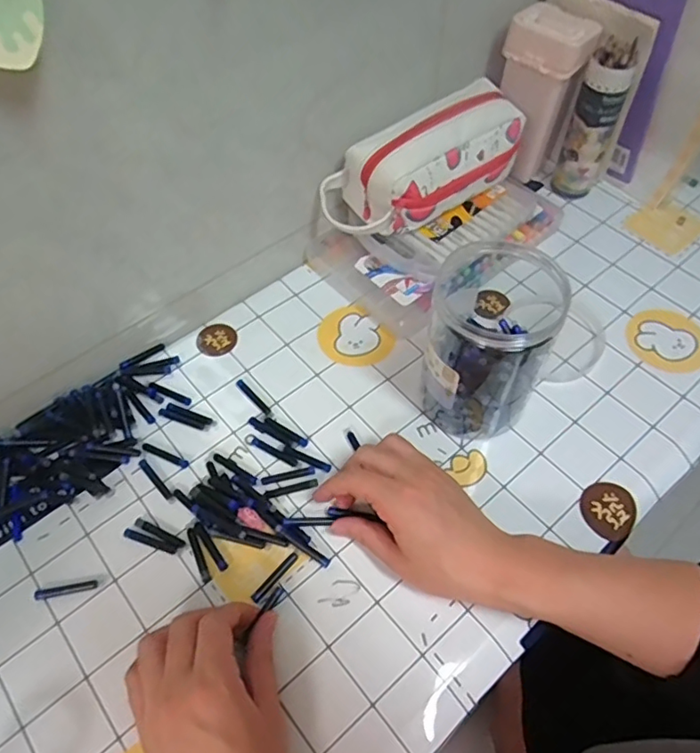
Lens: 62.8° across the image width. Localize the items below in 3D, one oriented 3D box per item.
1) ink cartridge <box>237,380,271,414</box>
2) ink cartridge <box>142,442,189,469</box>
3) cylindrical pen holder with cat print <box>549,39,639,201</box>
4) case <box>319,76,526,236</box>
[{"bbox_3d":[-0.091,0.019,0.540,0.008,0.004,0.048,-36,62,-22],"label":"ink cartridge"},{"bbox_3d":[-0.164,0.069,0.509,0.047,0.004,0.007,22,58,15],"label":"ink cartridge"},{"bbox_3d":[0.271,-0.279,0.641,0.048,0.166,0.048,25,59,17],"label":"cylindrical pen holder with cat print"},{"bbox_3d":[0.076,-0.215,0.579,0.217,0.102,0.093,-29,59,-3],"label":"case"}]

